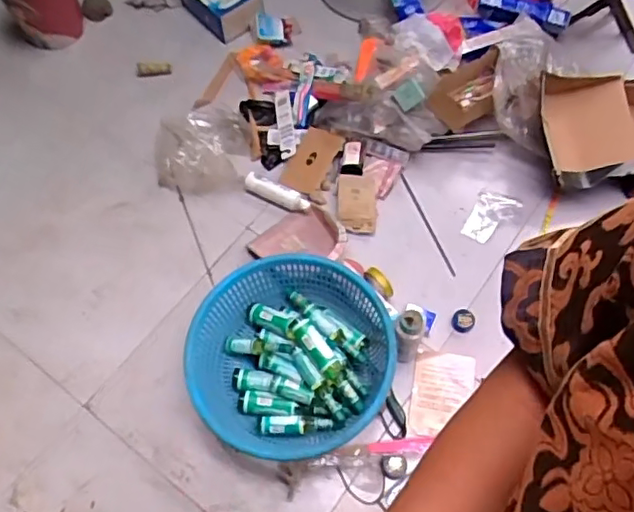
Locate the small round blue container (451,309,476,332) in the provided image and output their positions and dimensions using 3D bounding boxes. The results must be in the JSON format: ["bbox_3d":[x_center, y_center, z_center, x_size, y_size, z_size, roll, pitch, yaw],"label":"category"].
[{"bbox_3d":[0.368,0.163,1.474,0.056,0.016,0.058,0,62,1],"label":"small round blue container"}]

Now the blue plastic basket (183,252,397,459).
[{"bbox_3d":[-0.061,0.229,1.342,0.462,0.151,0.433,0,62,1],"label":"blue plastic basket"}]

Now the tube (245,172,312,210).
[{"bbox_3d":[-0.111,-0.176,1.621,0.191,0.036,0.043,26,66,14],"label":"tube"}]

